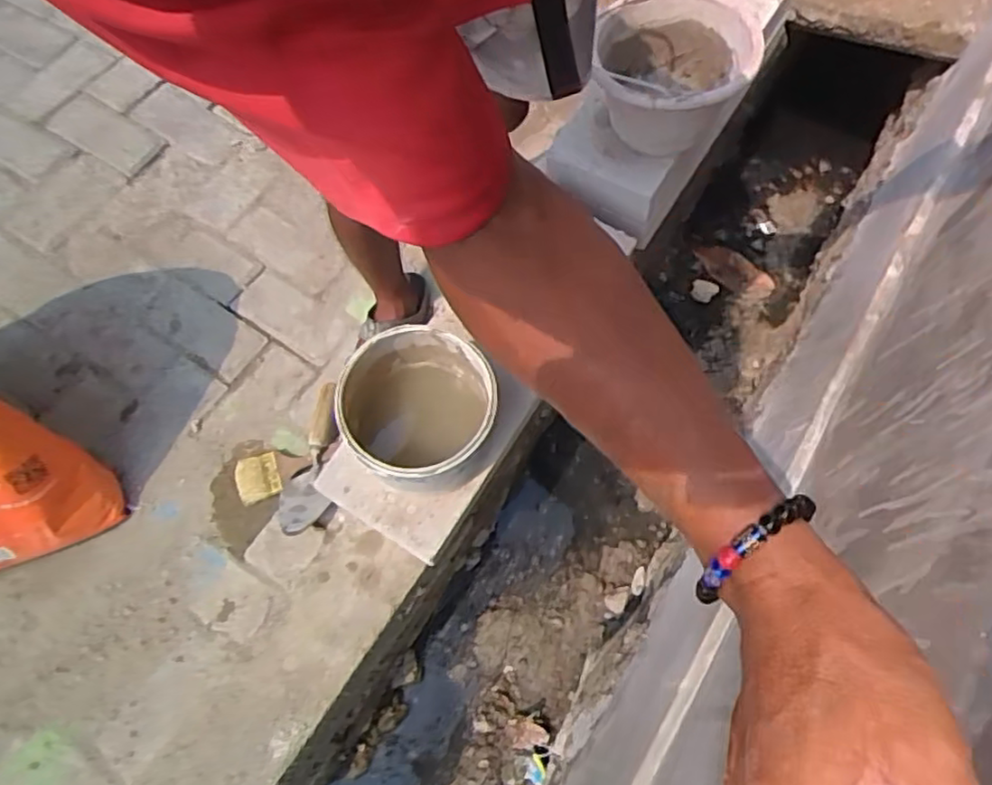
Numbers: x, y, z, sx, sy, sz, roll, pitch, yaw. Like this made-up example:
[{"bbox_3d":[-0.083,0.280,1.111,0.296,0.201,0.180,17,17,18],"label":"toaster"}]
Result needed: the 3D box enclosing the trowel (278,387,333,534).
[{"bbox_3d":[-0.294,0.096,1.053,0.080,0.043,0.260,0,69,-3],"label":"trowel"}]

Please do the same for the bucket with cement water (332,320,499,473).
[{"bbox_3d":[-0.093,0.029,0.832,0.177,0.162,0.177,1,69,-2],"label":"bucket with cement water"}]

